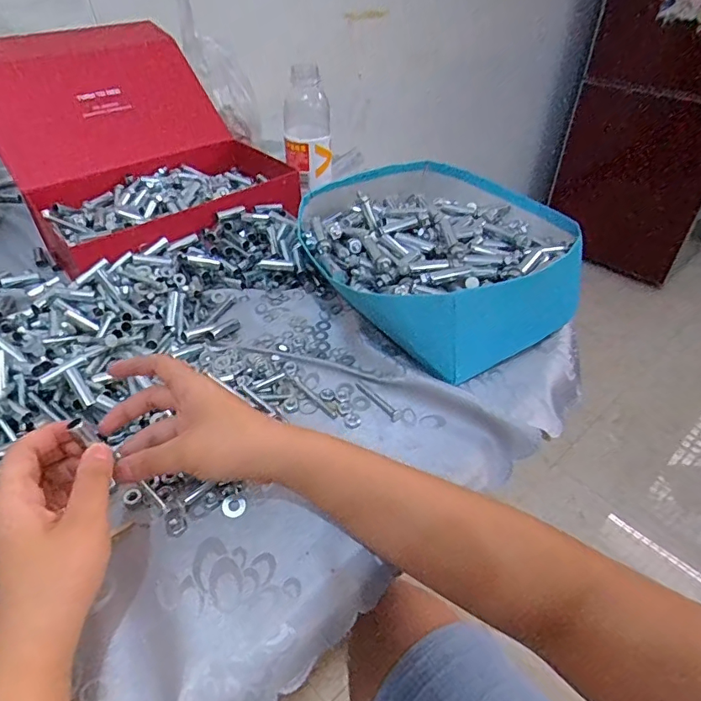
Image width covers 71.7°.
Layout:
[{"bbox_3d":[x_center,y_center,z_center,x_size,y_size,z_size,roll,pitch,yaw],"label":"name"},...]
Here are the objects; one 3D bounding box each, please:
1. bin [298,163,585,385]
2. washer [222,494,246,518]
[{"bbox_3d":[0.093,-0.111,0.549,0.279,0.094,0.287,-24,48,-25],"label":"bin"},{"bbox_3d":[-0.087,0.116,0.363,0.017,0.004,0.018,1,42,-1],"label":"washer"}]

